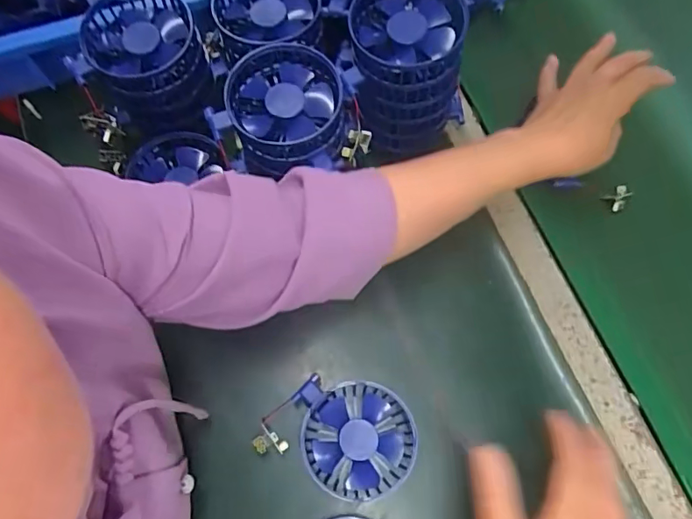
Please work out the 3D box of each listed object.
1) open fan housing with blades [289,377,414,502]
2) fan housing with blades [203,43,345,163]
[{"bbox_3d":[0.006,0.148,0.420,0.099,0.033,0.087,8,69,1],"label":"open fan housing with blades"},{"bbox_3d":[-0.054,-0.129,0.417,0.100,0.038,0.089,7,69,1],"label":"fan housing with blades"}]

